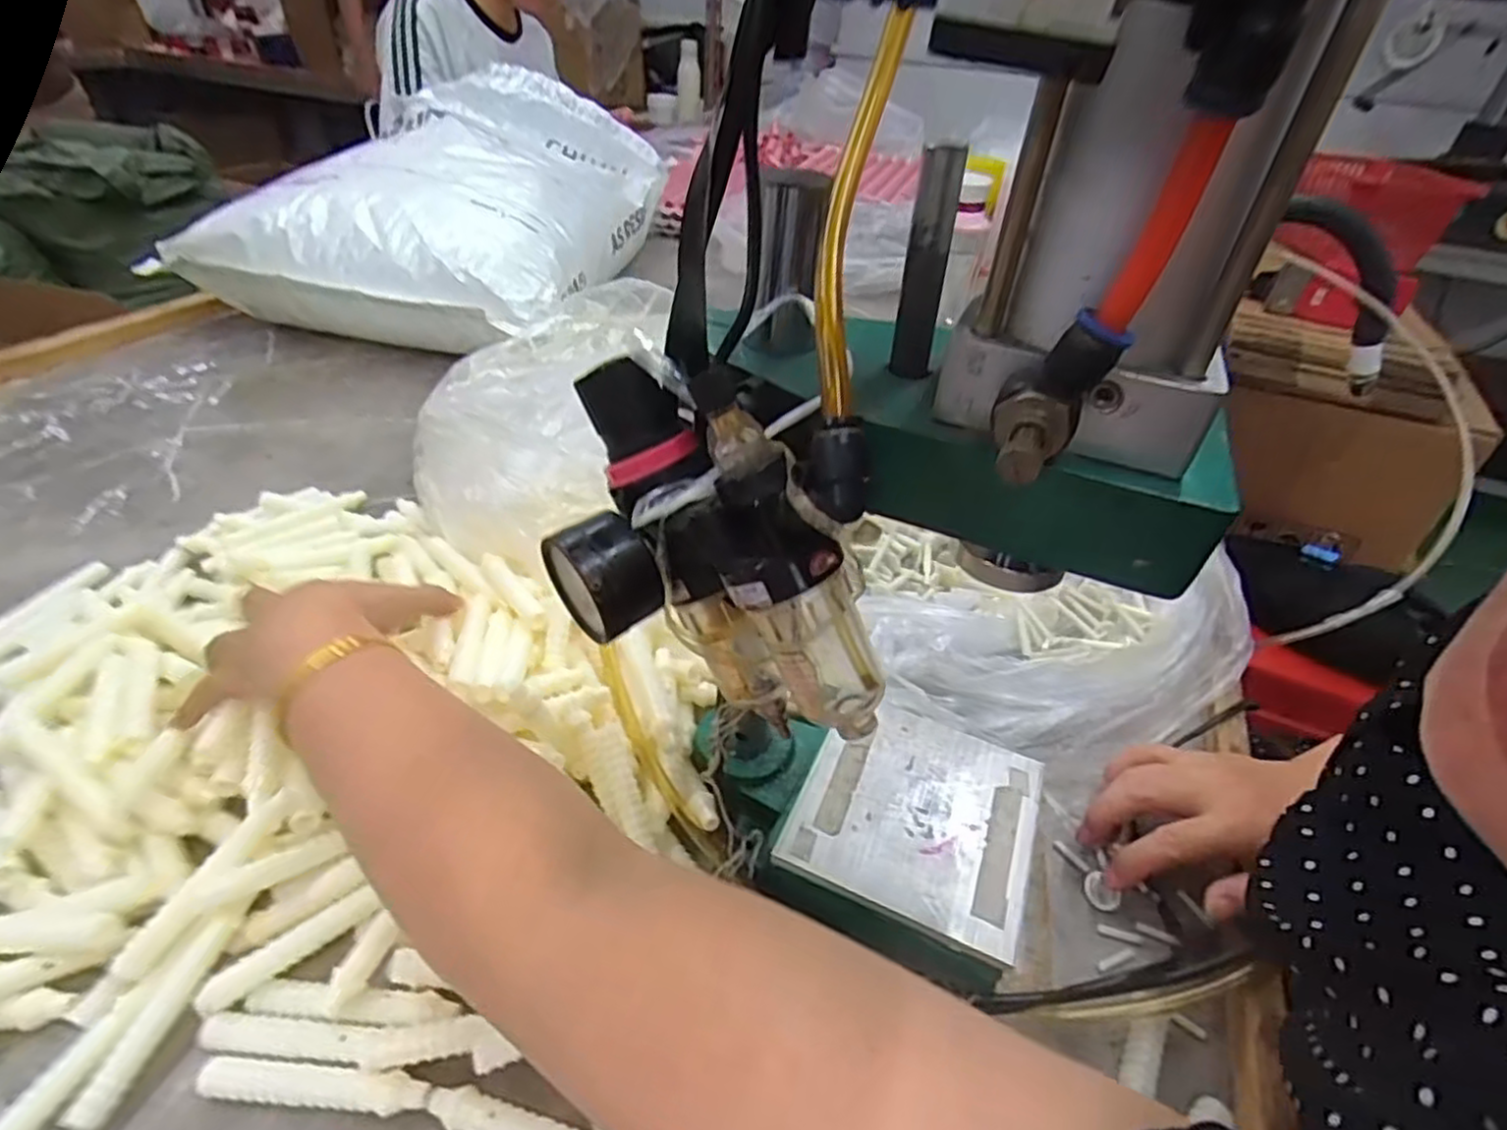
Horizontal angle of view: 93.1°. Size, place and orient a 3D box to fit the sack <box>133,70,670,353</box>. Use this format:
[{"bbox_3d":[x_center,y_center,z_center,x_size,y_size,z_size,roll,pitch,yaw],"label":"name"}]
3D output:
[{"bbox_3d":[-0.398,-0.513,1.014,0.429,0.213,0.617,10,39,5],"label":"sack"}]

